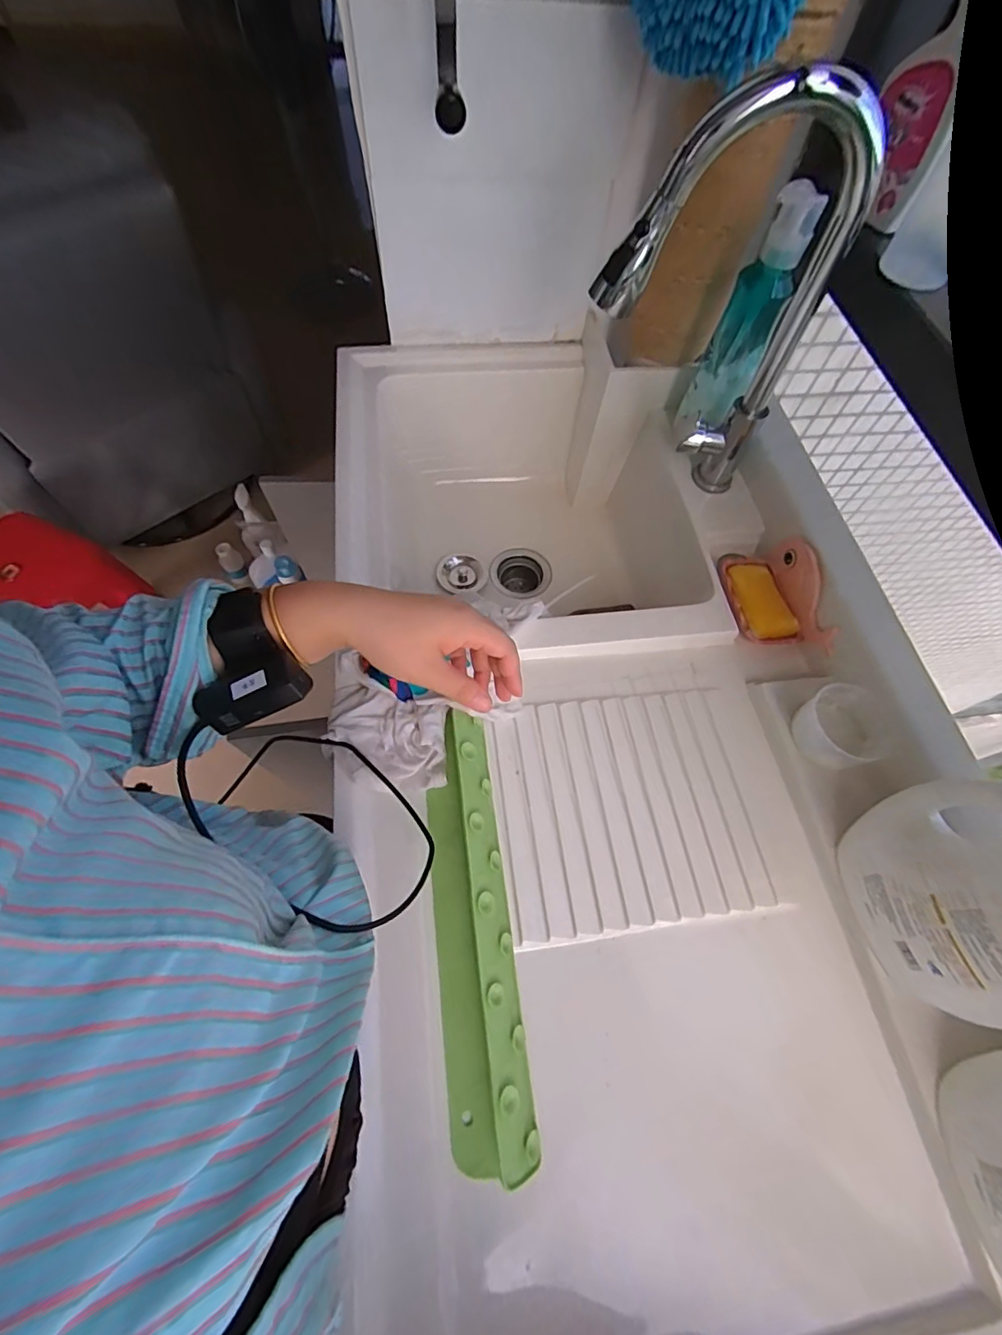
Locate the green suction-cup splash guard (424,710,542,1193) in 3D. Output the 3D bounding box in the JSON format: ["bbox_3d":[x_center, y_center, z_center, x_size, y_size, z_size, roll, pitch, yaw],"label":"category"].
[{"bbox_3d":[-0.029,0.223,0.470,0.071,0.043,0.363,-7,64,-5],"label":"green suction-cup splash guard"}]

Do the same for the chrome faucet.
[{"bbox_3d":[0.218,-0.358,0.564,0.245,0.379,0.075,-10,65,-7],"label":"chrome faucet"}]

